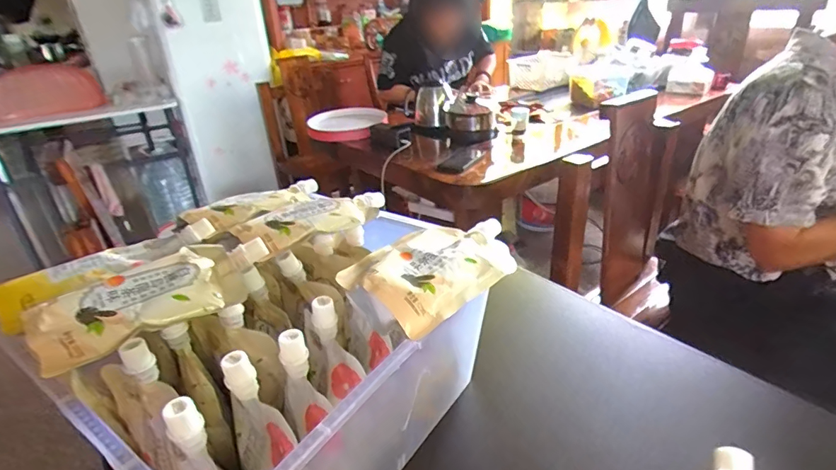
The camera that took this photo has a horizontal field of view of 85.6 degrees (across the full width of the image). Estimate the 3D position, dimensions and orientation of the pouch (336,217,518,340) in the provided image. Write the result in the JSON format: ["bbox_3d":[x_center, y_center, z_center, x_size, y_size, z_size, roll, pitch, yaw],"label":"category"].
[{"bbox_3d":[0.021,0.019,0.358,0.148,0.026,0.082,-28,36,-36],"label":"pouch"}]

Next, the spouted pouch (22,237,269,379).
[{"bbox_3d":[-0.184,0.039,0.322,0.148,0.025,0.067,-24,34,-32],"label":"spouted pouch"}]

